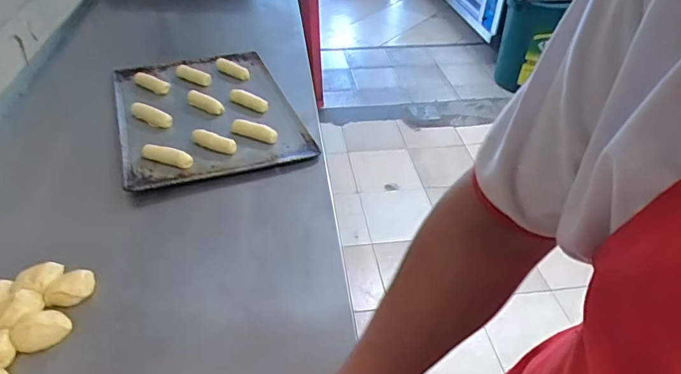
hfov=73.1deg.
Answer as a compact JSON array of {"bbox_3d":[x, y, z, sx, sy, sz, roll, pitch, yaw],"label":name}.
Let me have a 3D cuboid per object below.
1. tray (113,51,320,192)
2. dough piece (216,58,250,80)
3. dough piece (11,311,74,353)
[{"bbox_3d":[-0.270,-0.166,0.917,0.319,0.022,0.441,-15,43,-18],"label":"tray"},{"bbox_3d":[-0.248,-0.269,1.045,0.100,0.020,0.027,27,47,27],"label":"dough piece"},{"bbox_3d":[-0.352,0.163,0.541,0.059,0.027,0.046,-17,44,-20],"label":"dough piece"}]

